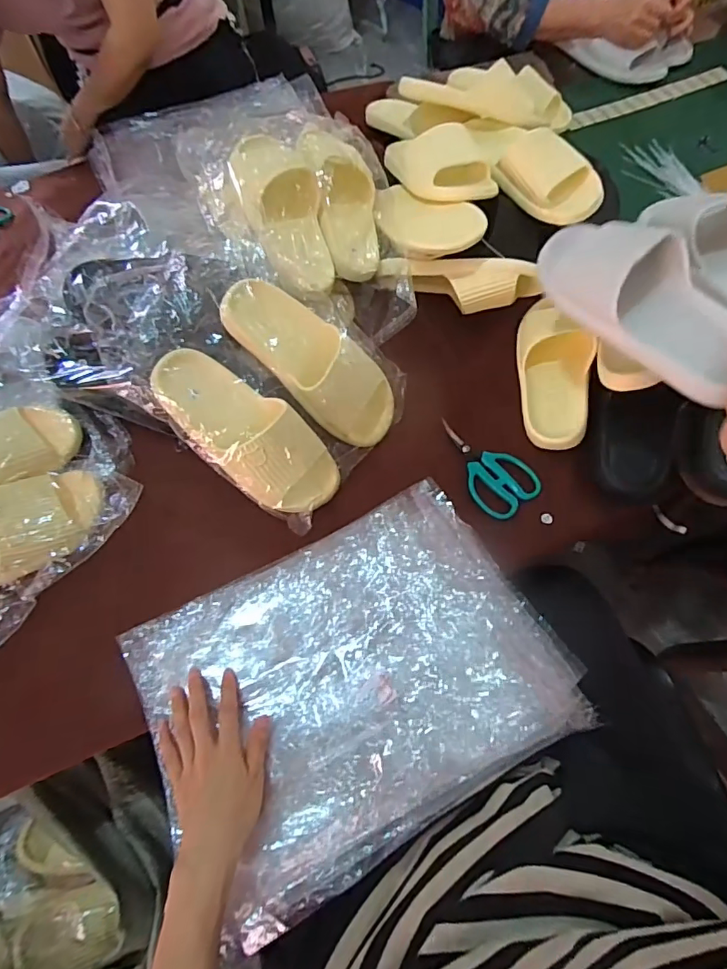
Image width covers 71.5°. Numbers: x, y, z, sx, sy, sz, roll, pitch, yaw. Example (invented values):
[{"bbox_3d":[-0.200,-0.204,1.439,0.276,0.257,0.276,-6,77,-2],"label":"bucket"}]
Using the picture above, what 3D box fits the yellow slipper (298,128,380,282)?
[{"bbox_3d":[-0.024,-0.396,0.704,0.094,0.077,0.218,-12,92,-4],"label":"yellow slipper"}]

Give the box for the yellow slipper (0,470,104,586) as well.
[{"bbox_3d":[-0.420,0.062,0.572,0.235,0.057,0.098,-23,67,-8],"label":"yellow slipper"}]

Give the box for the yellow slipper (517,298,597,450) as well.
[{"bbox_3d":[0.259,-0.159,0.670,0.089,0.058,0.225,5,66,4],"label":"yellow slipper"}]

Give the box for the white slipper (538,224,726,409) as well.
[{"bbox_3d":[0.280,-0.197,0.515,0.110,0.064,0.256,-29,67,-11],"label":"white slipper"}]

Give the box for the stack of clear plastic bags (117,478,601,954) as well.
[{"bbox_3d":[-0.016,0.192,0.520,0.392,0.087,0.302,-28,68,-10],"label":"stack of clear plastic bags"}]

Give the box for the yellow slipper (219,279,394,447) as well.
[{"bbox_3d":[-0.057,-0.152,0.622,0.252,0.055,0.096,41,70,-16],"label":"yellow slipper"}]

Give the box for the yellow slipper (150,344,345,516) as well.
[{"bbox_3d":[-0.130,-0.058,0.578,0.237,0.051,0.096,40,70,-14],"label":"yellow slipper"}]

